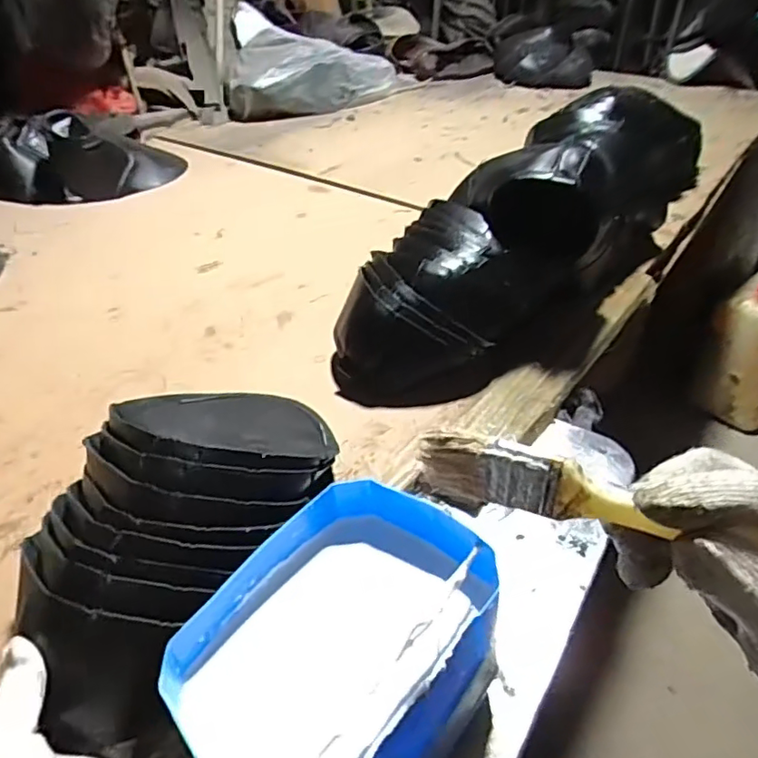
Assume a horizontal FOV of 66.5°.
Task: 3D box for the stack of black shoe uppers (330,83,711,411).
[{"bbox_3d":[0.247,-0.236,0.781,0.215,0.204,0.773,29,50,30],"label":"stack of black shoe uppers"}]

